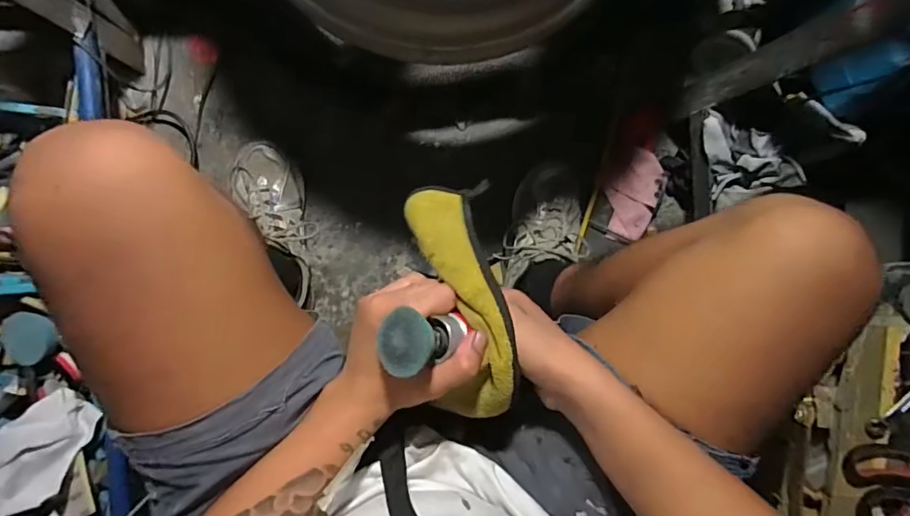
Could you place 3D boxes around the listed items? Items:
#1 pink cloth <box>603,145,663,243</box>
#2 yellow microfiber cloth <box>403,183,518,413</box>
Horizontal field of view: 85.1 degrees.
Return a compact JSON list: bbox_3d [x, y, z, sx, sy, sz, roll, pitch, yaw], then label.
[{"bbox_3d":[0.294,-0.106,0.826,0.077,0.036,0.144,10,92,-5],"label":"pink cloth"},{"bbox_3d":[0.007,0.024,0.428,0.072,0.099,0.212,-14,64,-4],"label":"yellow microfiber cloth"}]

